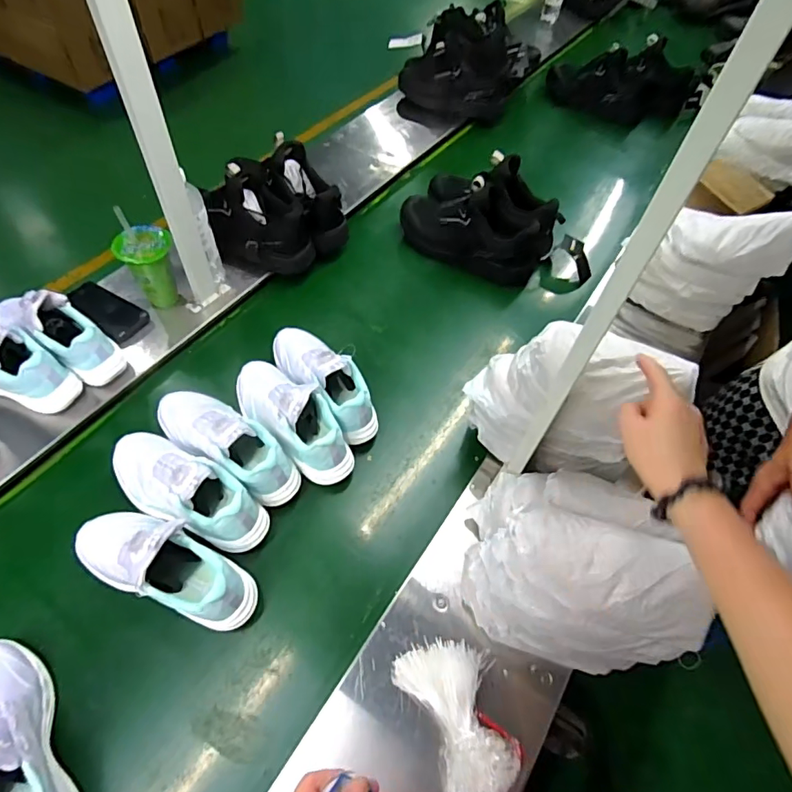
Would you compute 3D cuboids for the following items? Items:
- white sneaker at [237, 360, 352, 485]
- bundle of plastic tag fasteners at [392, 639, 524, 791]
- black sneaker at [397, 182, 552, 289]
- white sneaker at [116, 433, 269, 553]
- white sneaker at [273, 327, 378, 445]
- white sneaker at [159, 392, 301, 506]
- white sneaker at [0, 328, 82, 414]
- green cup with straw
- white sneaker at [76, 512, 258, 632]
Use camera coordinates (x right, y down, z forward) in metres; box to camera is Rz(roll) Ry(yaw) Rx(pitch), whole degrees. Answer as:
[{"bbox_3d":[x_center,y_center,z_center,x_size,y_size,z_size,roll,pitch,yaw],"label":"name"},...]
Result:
[{"bbox_3d":[-0.171,0.028,0.777,0.259,0.124,0.092,40,61,20],"label":"white sneaker"},{"bbox_3d":[0.084,0.369,0.572,0.117,0.057,0.165,-20,60,-18],"label":"bundle of plastic tag fasteners"},{"bbox_3d":[0.164,-0.361,1.032,0.324,0.148,0.129,18,56,7],"label":"black sneaker"},{"bbox_3d":[-0.299,0.122,0.687,0.256,0.094,0.103,26,57,12],"label":"white sneaker"},{"bbox_3d":[-0.125,-0.035,0.818,0.083,0.123,0.255,-33,65,-25],"label":"white sneaker"},{"bbox_3d":[-0.260,0.060,0.737,0.257,0.105,0.093,31,59,16],"label":"white sneaker"},{"bbox_3d":[-0.622,-0.053,0.763,0.216,0.107,0.088,14,56,5],"label":"white sneaker"},{"bbox_3d":[-0.438,-0.237,0.864,0.079,0.169,0.079,16,56,6],"label":"green cup with straw"},{"bbox_3d":[-0.305,0.206,0.623,0.258,0.124,0.091,21,56,9],"label":"white sneaker"}]

